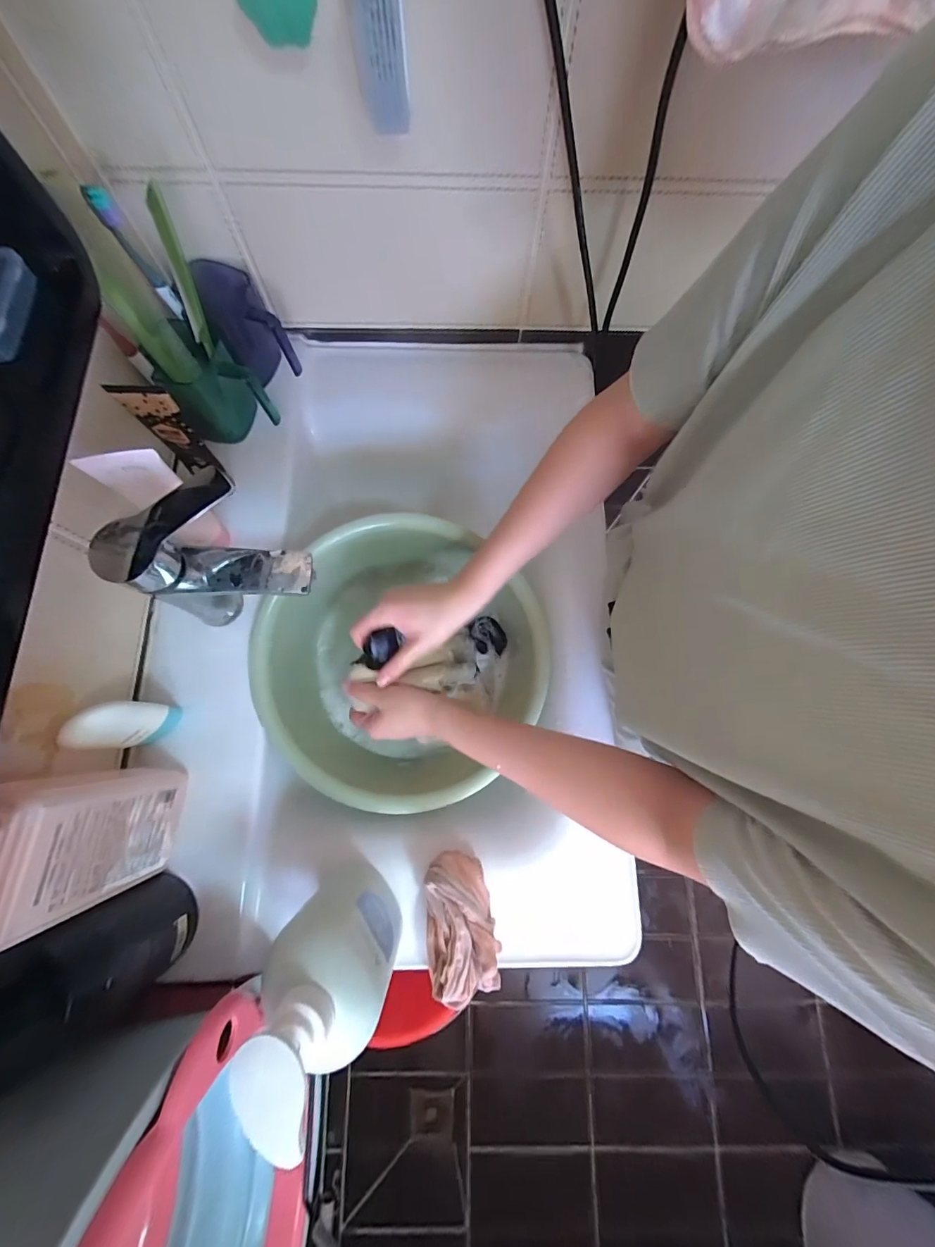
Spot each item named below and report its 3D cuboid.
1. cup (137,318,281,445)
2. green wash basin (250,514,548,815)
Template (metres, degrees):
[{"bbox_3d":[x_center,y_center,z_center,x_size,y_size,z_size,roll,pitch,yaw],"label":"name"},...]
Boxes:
[{"bbox_3d":[-0.273,-0.251,0.467,0.082,0.101,0.084,0,76,0],"label":"cup"},{"bbox_3d":[-0.065,0.049,0.507,0.306,0.151,0.296,0,76,0],"label":"green wash basin"}]

